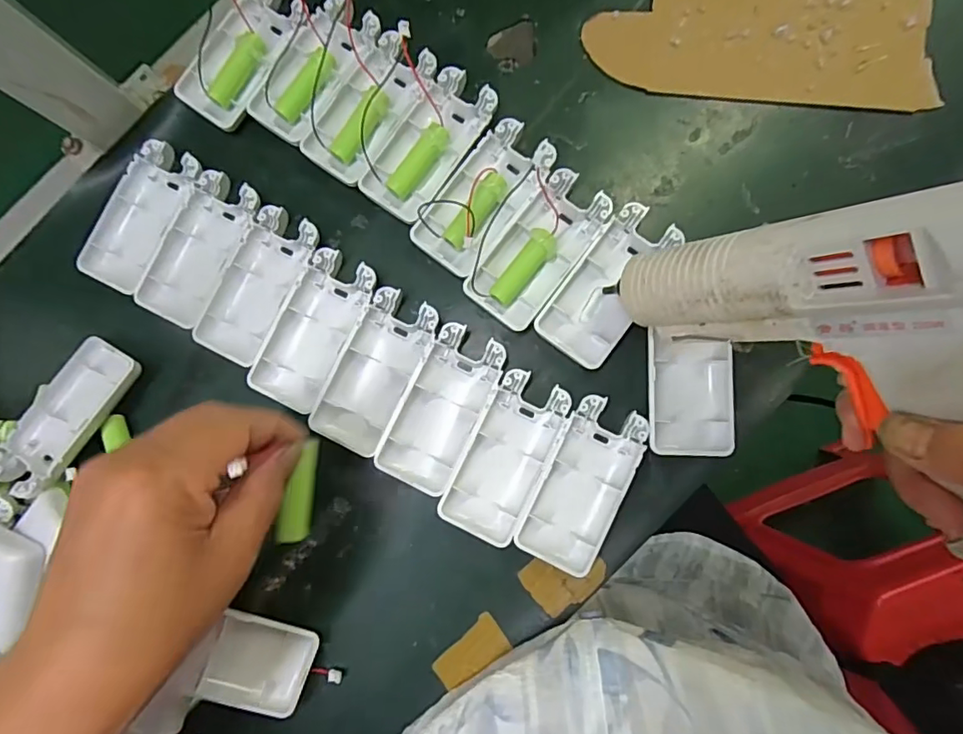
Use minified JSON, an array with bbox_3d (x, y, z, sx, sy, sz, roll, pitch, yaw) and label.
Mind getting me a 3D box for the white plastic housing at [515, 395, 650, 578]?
[{"bbox_3d":[0.058,0.066,0.310,0.045,0.015,0.094,24,86,7],"label":"white plastic housing"}]

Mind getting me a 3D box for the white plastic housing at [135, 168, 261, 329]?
[{"bbox_3d":[-0.175,-0.074,0.342,0.044,0.012,0.095,26,86,7],"label":"white plastic housing"}]

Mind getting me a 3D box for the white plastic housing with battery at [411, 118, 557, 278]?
[{"bbox_3d":[0.002,-0.101,0.326,0.047,0.017,0.093,40,88,8],"label":"white plastic housing with battery"}]

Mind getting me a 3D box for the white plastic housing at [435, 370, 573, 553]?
[{"bbox_3d":[0.016,0.052,0.313,0.045,0.015,0.094,26,86,7],"label":"white plastic housing"}]

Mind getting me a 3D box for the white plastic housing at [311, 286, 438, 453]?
[{"bbox_3d":[-0.062,0.003,0.328,0.045,0.018,0.094,27,86,7],"label":"white plastic housing"}]

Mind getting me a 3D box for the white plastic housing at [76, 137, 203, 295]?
[{"bbox_3d":[-0.214,-0.095,0.345,0.046,0.015,0.095,26,86,7],"label":"white plastic housing"}]

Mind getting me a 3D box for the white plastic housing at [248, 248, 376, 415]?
[{"bbox_3d":[-0.100,-0.022,0.330,0.044,0.012,0.094,26,86,7],"label":"white plastic housing"}]

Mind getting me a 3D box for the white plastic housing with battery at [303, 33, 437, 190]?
[{"bbox_3d":[-0.068,-0.160,0.338,0.047,0.015,0.093,37,88,8],"label":"white plastic housing with battery"}]

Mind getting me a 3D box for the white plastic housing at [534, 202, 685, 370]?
[{"bbox_3d":[0.074,-0.047,0.318,0.044,0.015,0.093,35,87,8],"label":"white plastic housing"}]

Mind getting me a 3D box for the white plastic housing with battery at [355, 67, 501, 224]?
[{"bbox_3d":[-0.031,-0.135,0.334,0.047,0.014,0.093,34,87,8],"label":"white plastic housing with battery"}]

